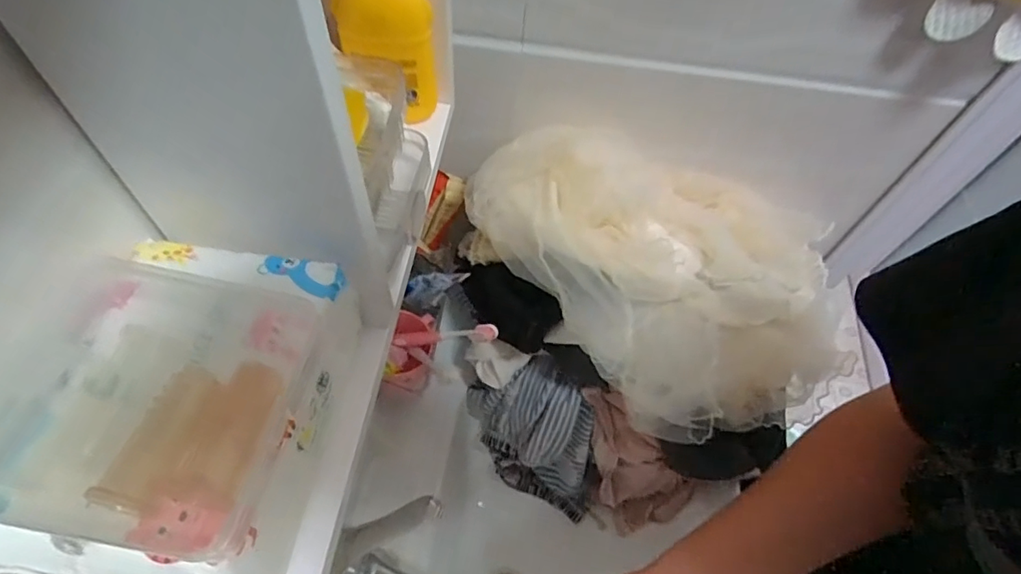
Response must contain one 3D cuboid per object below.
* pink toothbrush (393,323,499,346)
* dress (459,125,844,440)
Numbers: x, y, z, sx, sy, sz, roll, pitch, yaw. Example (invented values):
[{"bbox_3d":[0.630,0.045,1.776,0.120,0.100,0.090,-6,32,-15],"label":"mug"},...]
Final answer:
[{"bbox_3d":[-0.073,0.051,0.558,0.146,0.016,0.017,-9,47,39],"label":"pink toothbrush"},{"bbox_3d":[0.177,-0.037,0.561,0.377,0.151,0.285,39,63,20],"label":"dress"}]

